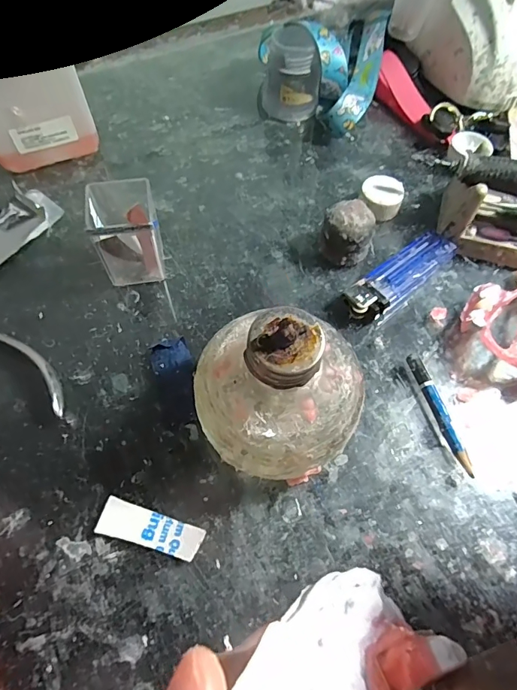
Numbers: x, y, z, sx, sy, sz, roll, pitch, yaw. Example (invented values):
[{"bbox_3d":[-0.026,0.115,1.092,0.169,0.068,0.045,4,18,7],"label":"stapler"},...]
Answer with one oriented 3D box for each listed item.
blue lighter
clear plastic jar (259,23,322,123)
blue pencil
[{"bbox_3d":[0.087,-0.041,0.264,0.083,0.014,0.026,-39,69,-20],"label":"blue lighter"},{"bbox_3d":[0.025,-0.204,0.330,0.042,0.053,0.034,2,61,0],"label":"clear plastic jar"},{"bbox_3d":[0.092,0.035,0.225,0.007,0.009,0.065,-13,62,-8],"label":"blue pencil"}]

